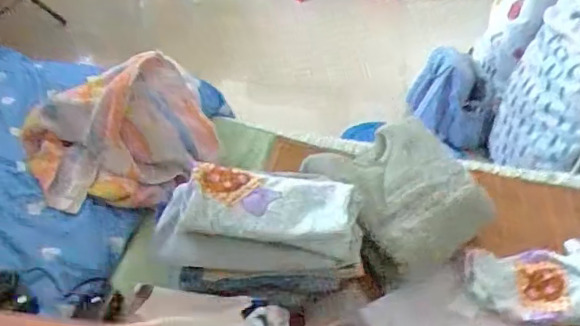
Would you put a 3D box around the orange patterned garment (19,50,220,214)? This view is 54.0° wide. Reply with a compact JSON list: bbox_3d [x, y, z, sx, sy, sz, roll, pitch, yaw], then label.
[{"bbox_3d":[-0.308,-0.065,1.058,0.334,0.177,0.277,-12,42,-24],"label":"orange patterned garment"}]

